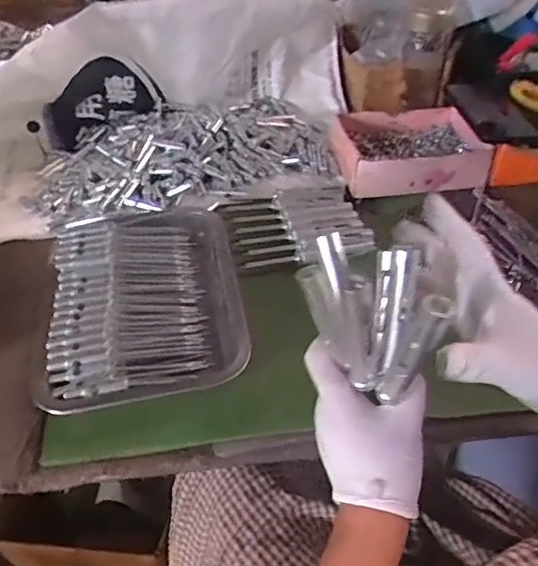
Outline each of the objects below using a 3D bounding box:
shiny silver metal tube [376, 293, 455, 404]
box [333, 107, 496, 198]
[{"bbox_3d":[0.086,0.043,0.339,0.016,0.085,0.015,10,44,-7],"label":"shiny silver metal tube"},{"bbox_3d":[0.176,-0.172,0.710,0.171,0.051,0.136,-6,44,-5],"label":"box"}]

